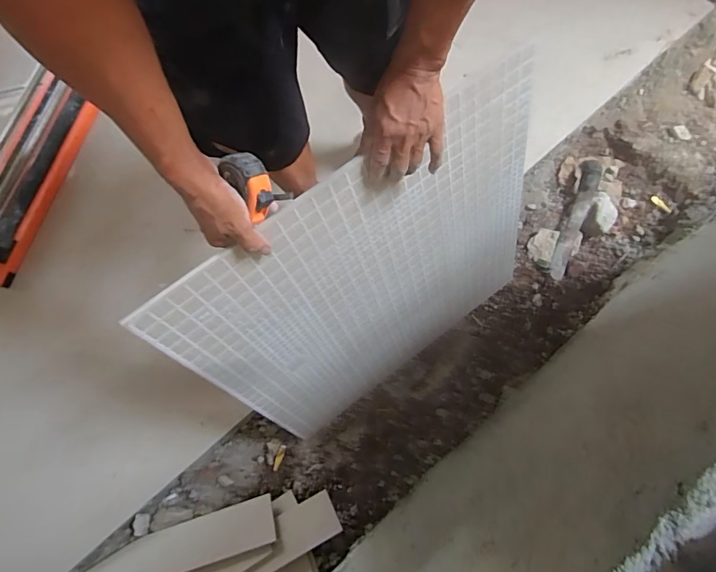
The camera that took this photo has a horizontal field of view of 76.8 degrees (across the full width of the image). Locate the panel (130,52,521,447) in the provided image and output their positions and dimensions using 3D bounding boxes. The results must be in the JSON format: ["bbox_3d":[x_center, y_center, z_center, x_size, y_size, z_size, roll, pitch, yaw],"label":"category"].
[{"bbox_3d":[0.047,0.007,0.737,0.577,0.545,0.012,-36,57,-9],"label":"panel"}]

